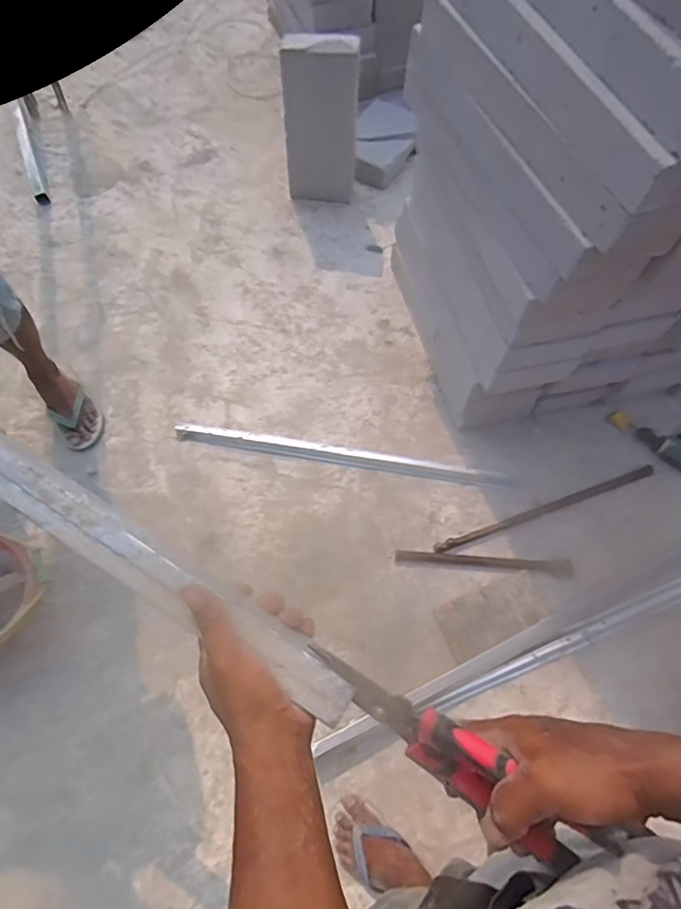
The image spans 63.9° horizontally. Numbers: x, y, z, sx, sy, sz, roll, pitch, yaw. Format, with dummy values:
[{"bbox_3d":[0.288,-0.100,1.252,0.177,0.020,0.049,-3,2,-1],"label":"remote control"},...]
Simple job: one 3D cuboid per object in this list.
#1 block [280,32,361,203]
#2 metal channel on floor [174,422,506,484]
[{"bbox_3d":[-0.056,-0.968,1.620,0.213,0.472,0.062,9,65,2],"label":"block"},{"bbox_3d":[-0.002,-0.003,1.396,0.837,0.024,0.047,9,63,2],"label":"metal channel on floor"}]

